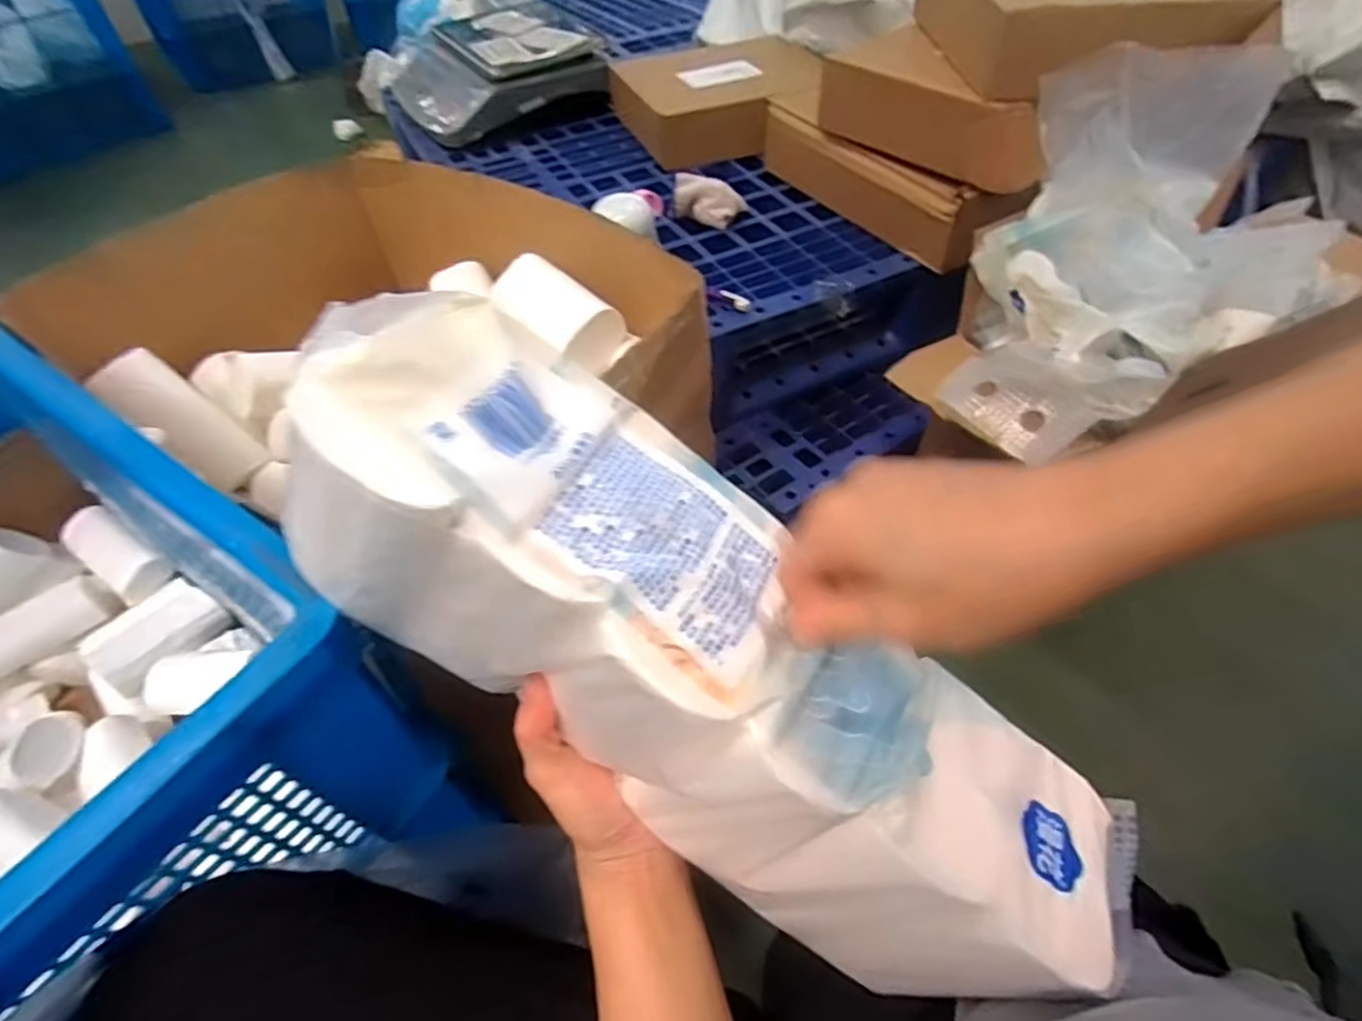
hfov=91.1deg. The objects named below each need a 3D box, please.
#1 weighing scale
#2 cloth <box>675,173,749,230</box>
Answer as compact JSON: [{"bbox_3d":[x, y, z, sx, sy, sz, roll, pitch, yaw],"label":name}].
[{"bbox_3d":[-0.326,-0.789,1.190,0.347,0.124,0.324,-22,52,-16],"label":"weighing scale"},{"bbox_3d":[0.037,-0.420,0.904,0.101,0.045,0.052,4,50,6],"label":"cloth"}]

